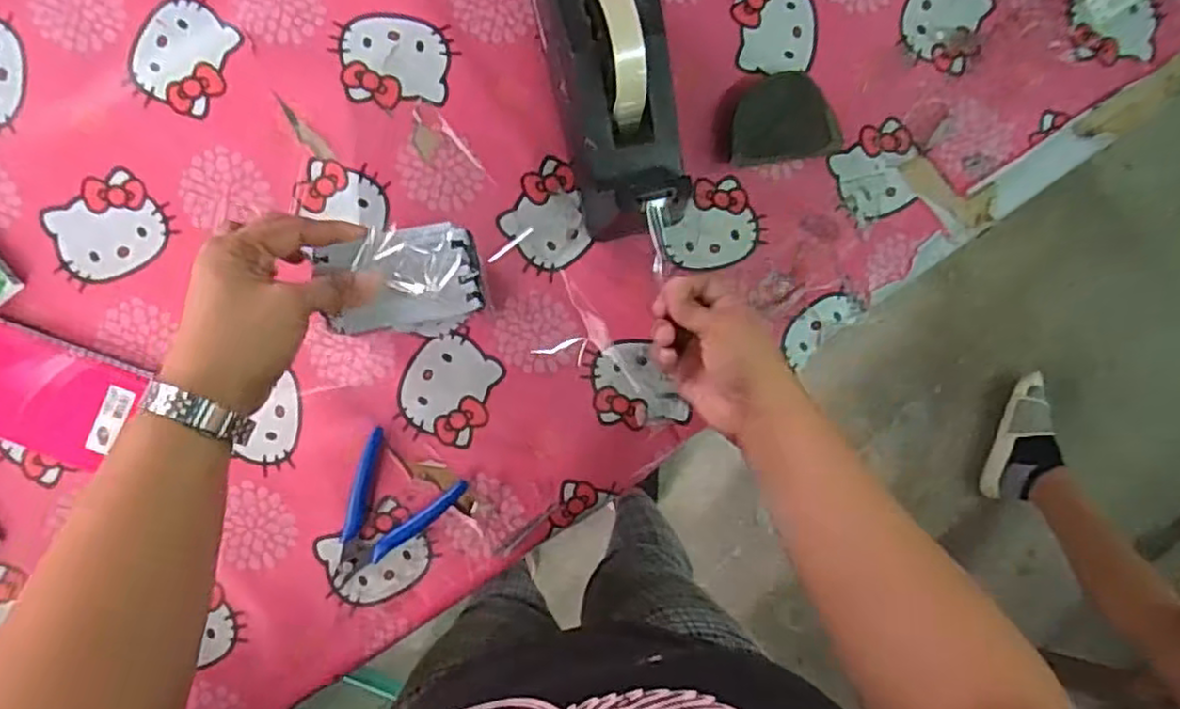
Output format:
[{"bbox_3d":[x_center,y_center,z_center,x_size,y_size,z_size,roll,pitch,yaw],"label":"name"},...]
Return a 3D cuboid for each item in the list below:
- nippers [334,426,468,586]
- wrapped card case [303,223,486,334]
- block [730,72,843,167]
[{"bbox_3d":[-0.164,0.127,0.539,0.081,0.012,0.116,36,87,-6],"label":"nippers"},{"bbox_3d":[-0.114,-0.046,0.417,0.094,0.018,0.056,-8,92,-6],"label":"wrapped card case"},{"bbox_3d":[0.153,-0.189,0.560,0.087,0.031,0.063,-8,92,-6],"label":"block"}]

